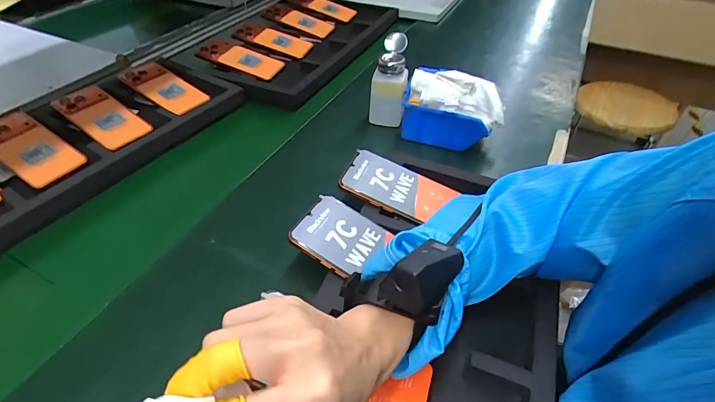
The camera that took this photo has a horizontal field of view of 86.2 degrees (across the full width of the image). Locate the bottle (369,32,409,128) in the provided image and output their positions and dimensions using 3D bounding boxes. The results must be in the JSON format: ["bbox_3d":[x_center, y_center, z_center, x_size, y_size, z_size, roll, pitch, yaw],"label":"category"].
[{"bbox_3d":[0.049,-0.181,0.597,0.055,0.134,0.048,4,44,5],"label":"bottle"}]

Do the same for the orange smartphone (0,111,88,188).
[{"bbox_3d":[-0.469,-0.075,0.548,0.159,0.008,0.076,33,57,11],"label":"orange smartphone"}]

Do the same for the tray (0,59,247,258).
[{"bbox_3d":[-0.411,-0.084,0.571,0.239,0.058,0.473,27,50,26],"label":"tray"}]

